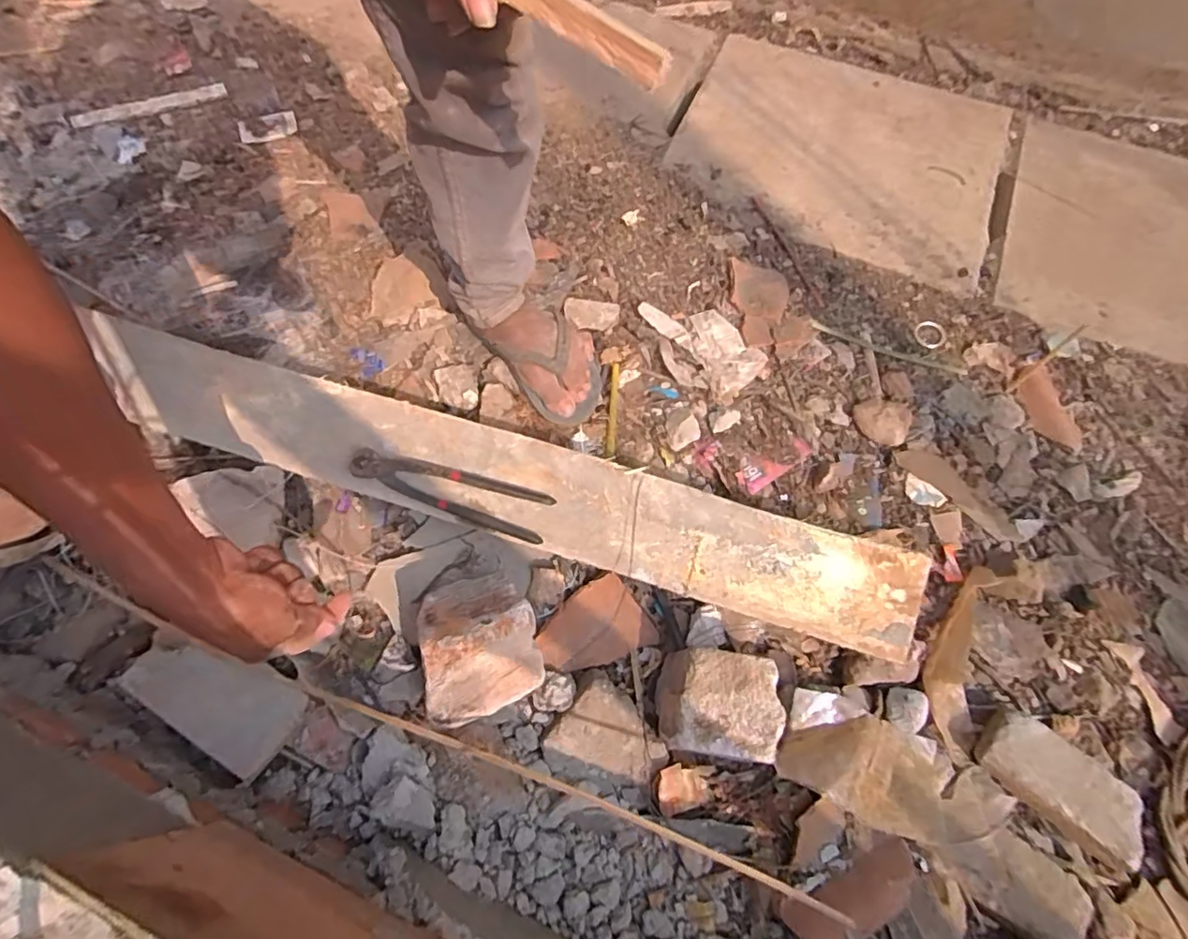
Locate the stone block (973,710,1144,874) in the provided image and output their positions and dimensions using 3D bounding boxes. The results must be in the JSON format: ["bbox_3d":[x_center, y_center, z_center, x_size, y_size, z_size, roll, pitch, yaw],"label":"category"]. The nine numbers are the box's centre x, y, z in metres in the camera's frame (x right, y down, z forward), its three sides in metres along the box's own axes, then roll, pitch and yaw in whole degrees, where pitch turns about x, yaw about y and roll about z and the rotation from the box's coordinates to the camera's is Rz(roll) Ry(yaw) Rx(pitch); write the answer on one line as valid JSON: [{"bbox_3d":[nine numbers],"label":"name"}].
[{"bbox_3d":[0.492,0.328,0.639,0.149,0.041,0.080,37,67,15],"label":"stone block"}]

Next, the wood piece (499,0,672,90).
[{"bbox_3d":[-0.055,-0.284,0.355,0.225,0.020,0.014,32,66,3],"label":"wood piece"}]

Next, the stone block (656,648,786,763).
[{"bbox_3d":[0.125,0.246,0.642,0.120,0.080,0.098,10,63,2],"label":"stone block"}]

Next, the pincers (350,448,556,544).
[{"bbox_3d":[-0.162,0.028,0.693,0.226,0.022,0.054,13,86,3],"label":"pincers"}]

